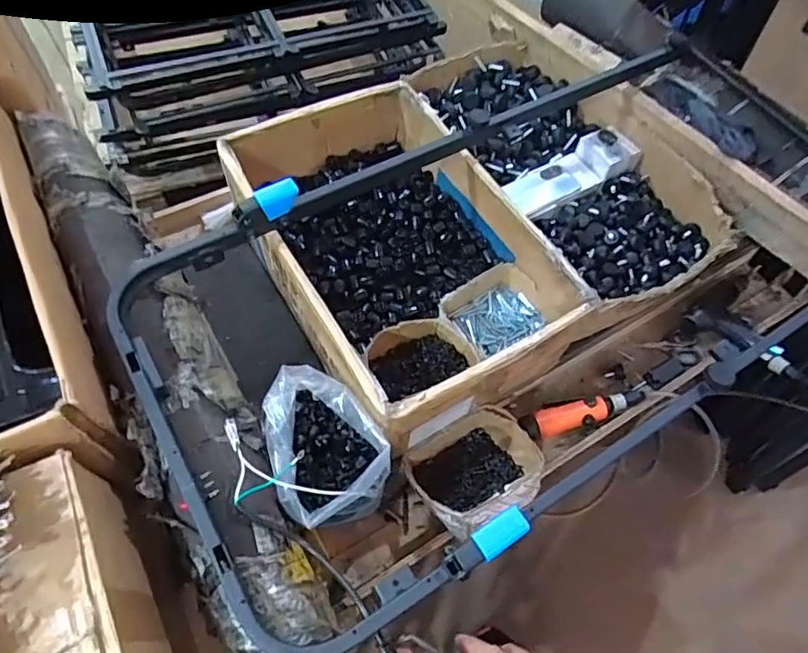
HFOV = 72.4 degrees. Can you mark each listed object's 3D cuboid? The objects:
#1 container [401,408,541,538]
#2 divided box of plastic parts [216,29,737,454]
[{"bbox_3d":[0.099,0.202,0.773,0.168,0.092,0.139,-26,66,-18],"label":"container"},{"bbox_3d":[0.123,-0.220,0.933,0.712,0.155,0.604,-26,66,-18],"label":"divided box of plastic parts"}]

